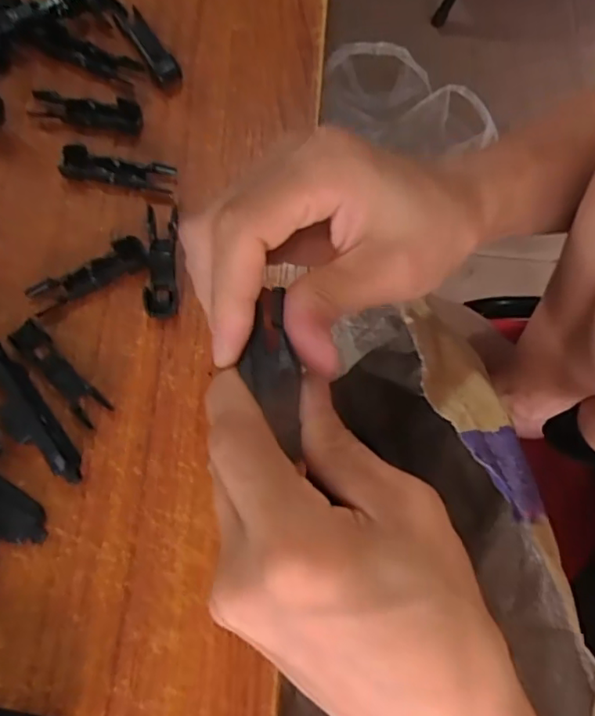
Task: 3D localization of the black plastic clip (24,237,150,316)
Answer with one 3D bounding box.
[{"bbox_3d":[-0.096,-0.039,0.267,0.056,0.008,0.015,-27,76,-9],"label":"black plastic clip"}]

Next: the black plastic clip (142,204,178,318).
[{"bbox_3d":[-0.064,-0.046,0.270,0.015,0.007,0.054,-2,73,-2],"label":"black plastic clip"}]

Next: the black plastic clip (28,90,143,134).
[{"bbox_3d":[-0.107,-0.125,0.293,0.054,0.007,0.018,4,73,0],"label":"black plastic clip"}]

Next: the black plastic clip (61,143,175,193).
[{"bbox_3d":[-0.089,-0.093,0.283,0.054,0.008,0.015,9,73,1],"label":"black plastic clip"}]

